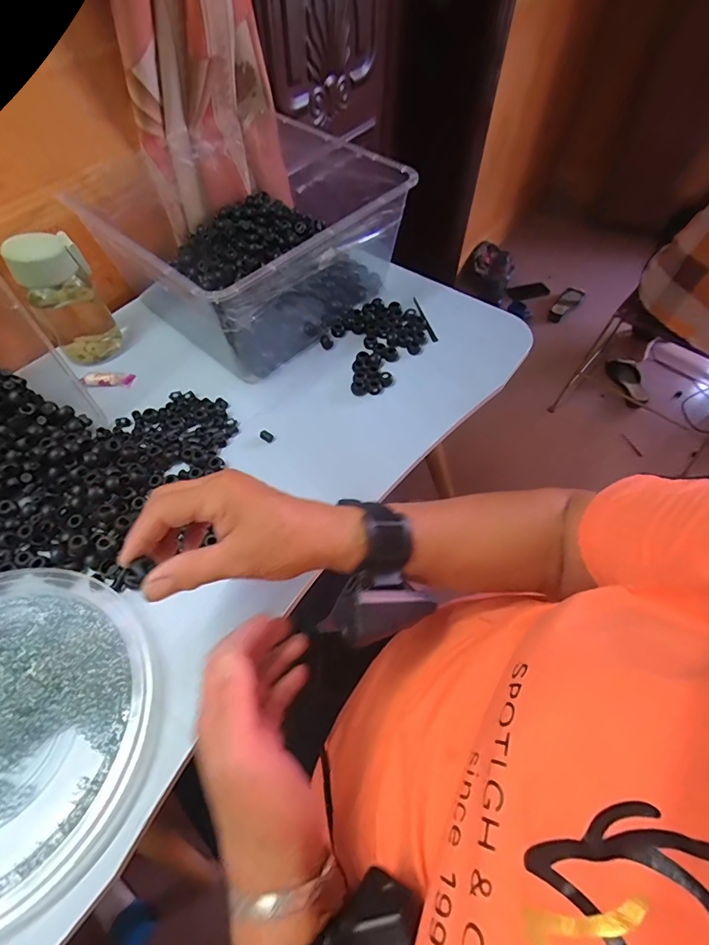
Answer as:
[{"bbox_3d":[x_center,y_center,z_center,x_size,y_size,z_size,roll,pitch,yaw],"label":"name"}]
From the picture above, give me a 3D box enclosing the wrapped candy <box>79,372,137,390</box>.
[{"bbox_3d":[-0.299,-0.112,0.533,0.058,0.011,0.017,-3,57,-6],"label":"wrapped candy"}]

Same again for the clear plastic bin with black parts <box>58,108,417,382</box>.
[{"bbox_3d":[-0.128,-0.304,0.570,0.317,0.153,0.340,41,63,20],"label":"clear plastic bin with black parts"}]

